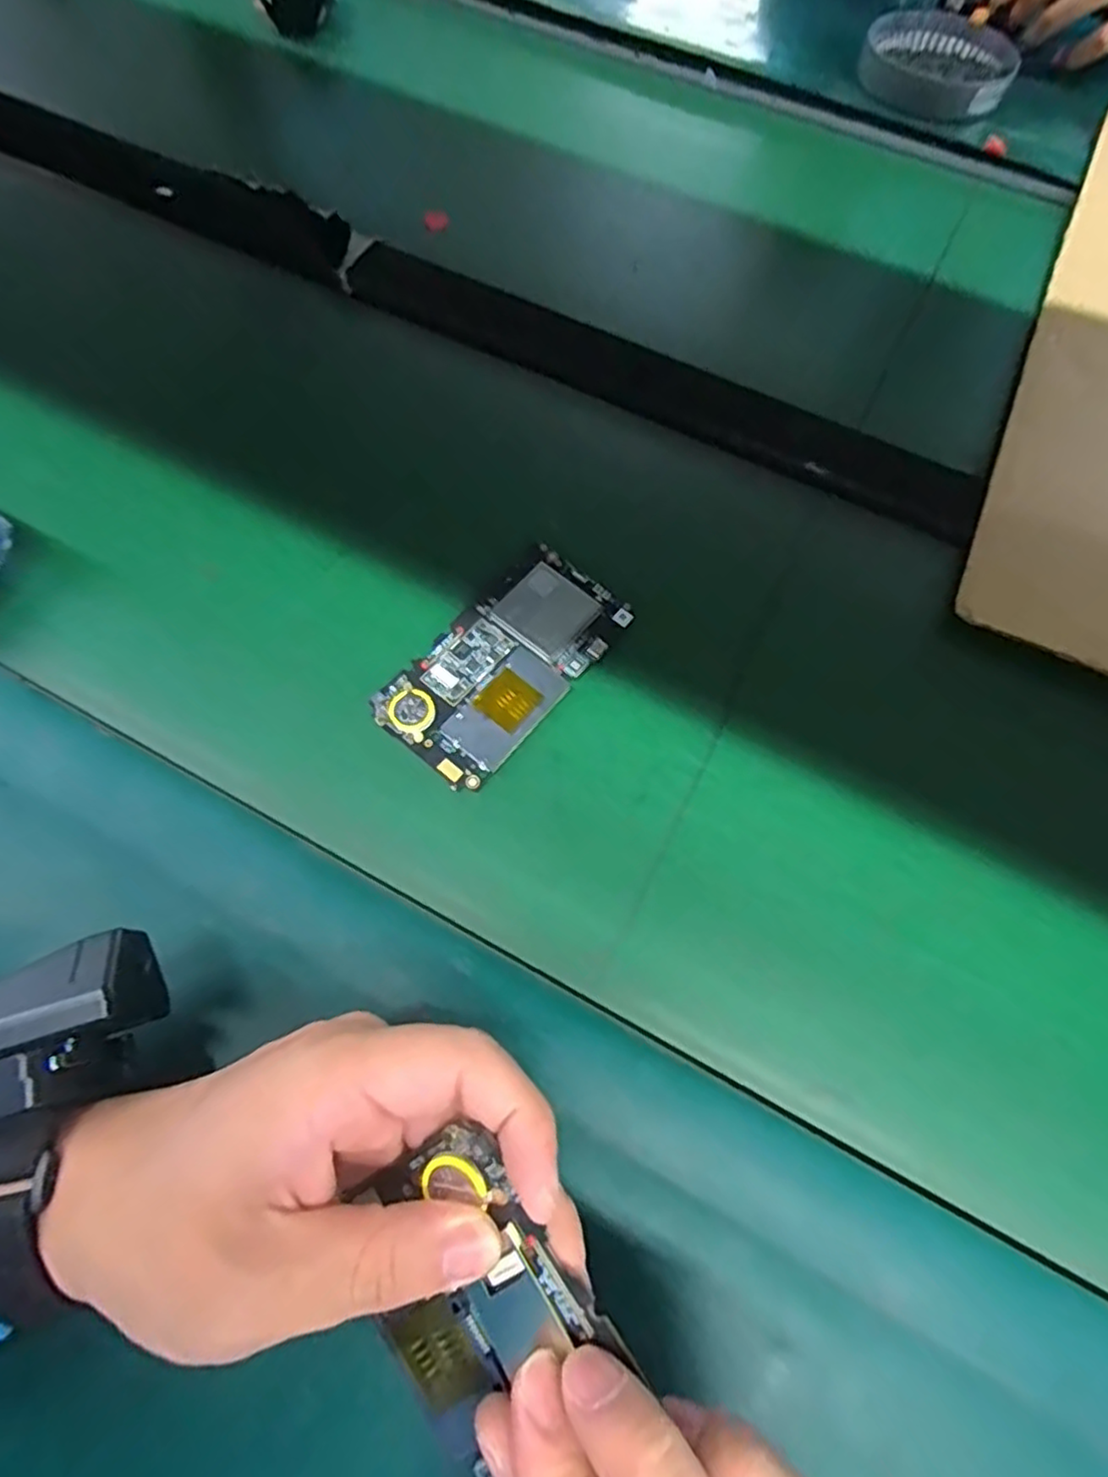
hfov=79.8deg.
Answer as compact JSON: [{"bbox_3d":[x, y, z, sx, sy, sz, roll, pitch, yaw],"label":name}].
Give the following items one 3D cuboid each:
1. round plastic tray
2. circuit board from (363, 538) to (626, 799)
[{"bbox_3d":[0.304,-0.531,0.518,0.111,0.031,0.111,0,68,0],"label":"round plastic tray"},{"bbox_3d":[-0.022,-0.038,0.317,0.065,0.006,0.124,38,73,14],"label":"circuit board"}]

